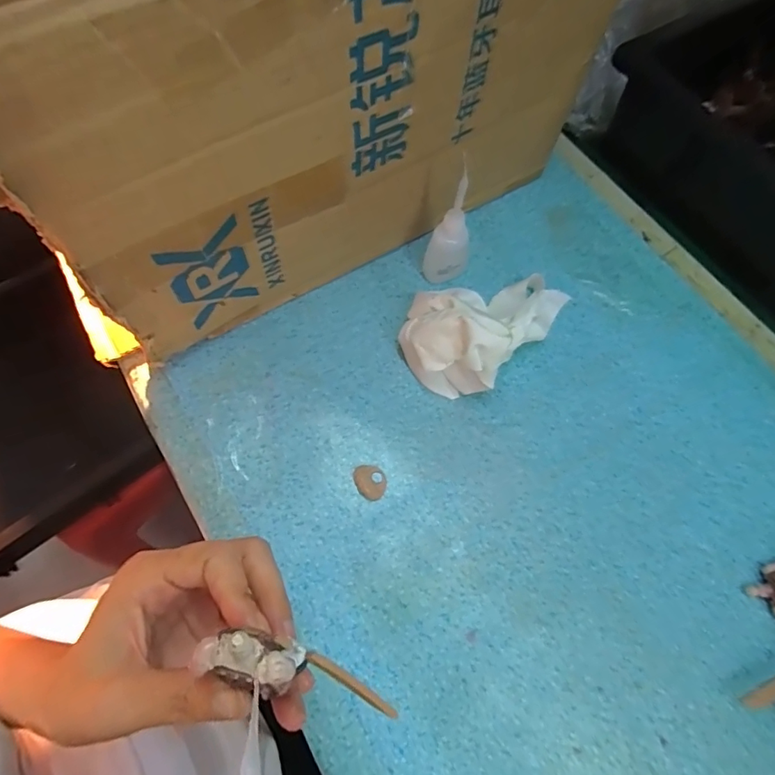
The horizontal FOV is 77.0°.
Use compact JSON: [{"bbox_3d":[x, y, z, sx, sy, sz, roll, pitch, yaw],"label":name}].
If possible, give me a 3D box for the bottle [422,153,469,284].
[{"bbox_3d":[0.046,-0.113,0.353,0.029,0.099,0.031,15,68,5],"label":"bottle"}]

